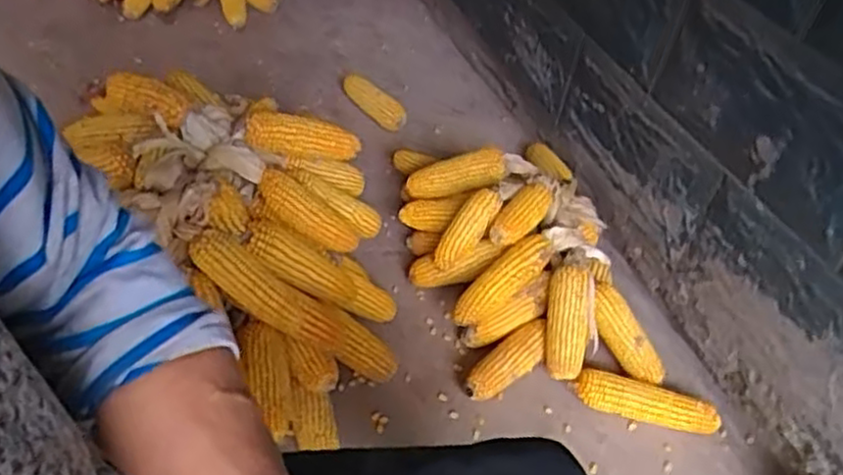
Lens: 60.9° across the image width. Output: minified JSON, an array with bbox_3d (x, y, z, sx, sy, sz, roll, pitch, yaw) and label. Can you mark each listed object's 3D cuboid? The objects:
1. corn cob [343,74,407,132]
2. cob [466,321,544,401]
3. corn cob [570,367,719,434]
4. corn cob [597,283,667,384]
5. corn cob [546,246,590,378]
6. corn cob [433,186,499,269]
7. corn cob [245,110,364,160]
[{"bbox_3d":[-0.101,-0.293,1.554,0.054,0.053,0.192,-27,54,-35],"label":"corn cob"},{"bbox_3d":[0.131,0.183,1.076,0.165,0.045,0.055,-36,56,-22],"label":"cob"},{"bbox_3d":[0.332,0.244,1.058,0.211,0.043,0.051,13,43,6],"label":"corn cob"},{"bbox_3d":[0.311,0.150,1.100,0.058,0.040,0.168,-22,77,-28],"label":"corn cob"},{"bbox_3d":[0.222,0.107,1.077,0.063,0.047,0.204,9,69,3],"label":"corn cob"},{"bbox_3d":[0.073,-0.013,1.143,0.045,0.146,0.055,43,14,34],"label":"corn cob"},{"bbox_3d":[-0.161,-0.135,0.989,0.160,0.058,0.046,8,40,-18],"label":"corn cob"}]

